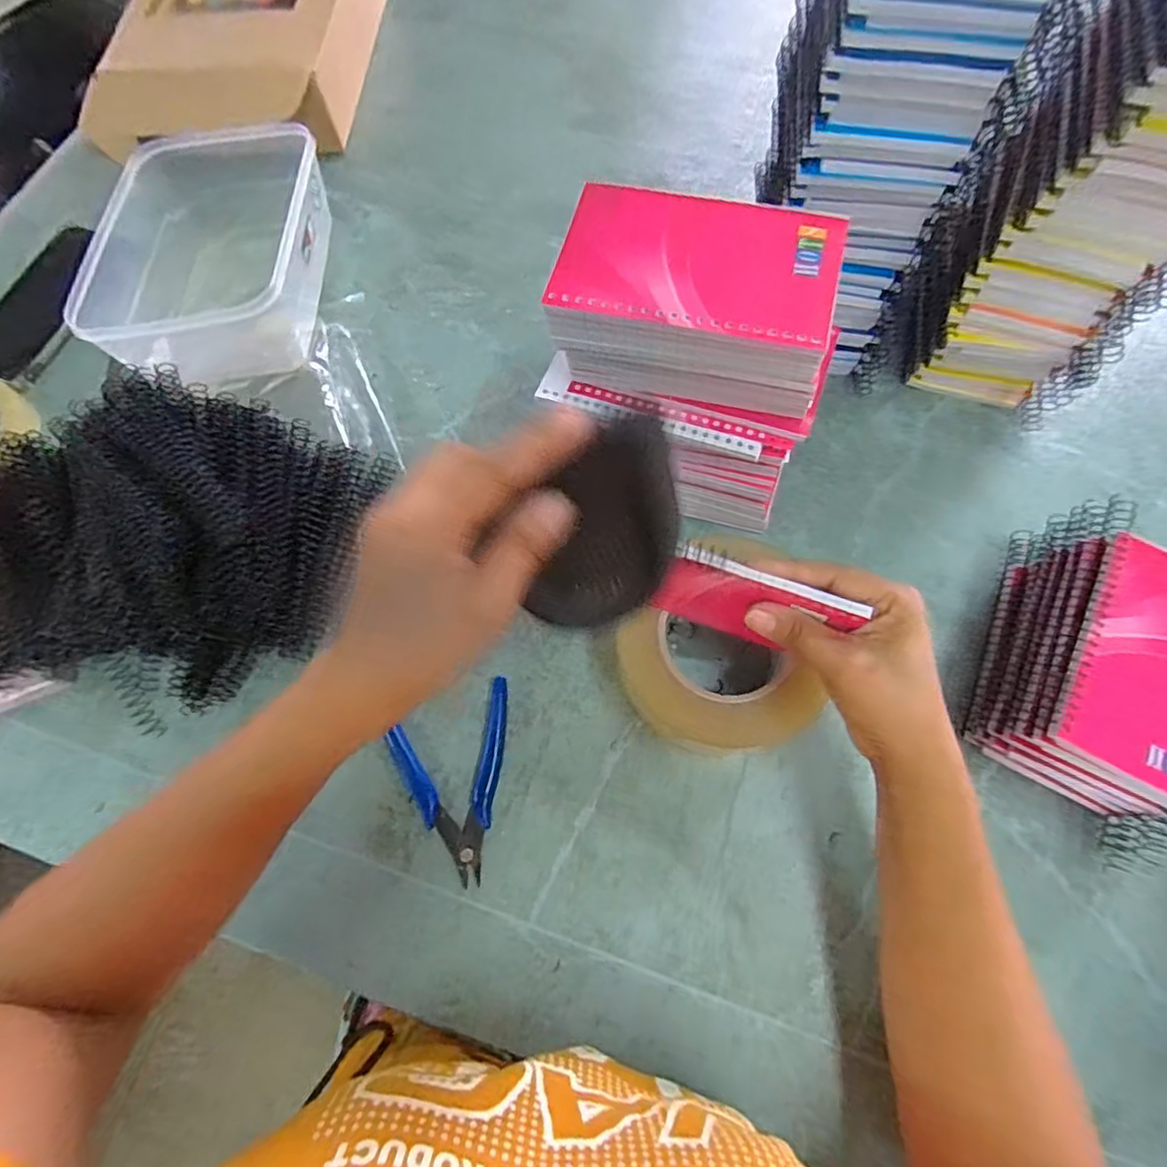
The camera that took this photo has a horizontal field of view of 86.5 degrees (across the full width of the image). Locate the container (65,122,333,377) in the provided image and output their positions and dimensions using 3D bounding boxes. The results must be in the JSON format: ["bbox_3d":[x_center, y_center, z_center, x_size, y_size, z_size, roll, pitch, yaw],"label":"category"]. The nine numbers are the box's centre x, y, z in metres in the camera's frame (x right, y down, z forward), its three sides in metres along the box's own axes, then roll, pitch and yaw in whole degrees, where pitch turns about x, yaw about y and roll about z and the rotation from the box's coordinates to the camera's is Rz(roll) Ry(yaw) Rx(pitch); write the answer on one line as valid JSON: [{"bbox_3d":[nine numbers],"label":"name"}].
[{"bbox_3d":[-0.298,-0.269,0.514,0.158,0.083,0.223,-4,68,1],"label":"container"}]

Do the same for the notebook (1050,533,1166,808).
[{"bbox_3d":[0.298,0.044,0.315,0.081,0.010,0.129,28,73,11],"label":"notebook"}]

